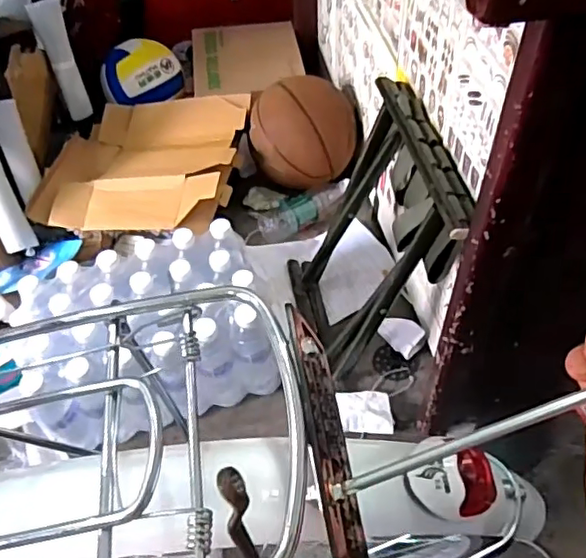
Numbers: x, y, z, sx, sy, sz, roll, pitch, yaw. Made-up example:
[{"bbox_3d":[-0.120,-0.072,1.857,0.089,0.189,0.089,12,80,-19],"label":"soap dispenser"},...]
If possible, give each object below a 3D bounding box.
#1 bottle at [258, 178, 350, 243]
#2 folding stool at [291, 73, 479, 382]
[{"bbox_3d":[0.018,-0.146,1.240,0.197,0.051,0.077,-24,54,-16],"label":"bottle"},{"bbox_3d":[0.111,-0.028,0.938,0.076,0.469,0.319,5,48,-19],"label":"folding stool"}]

